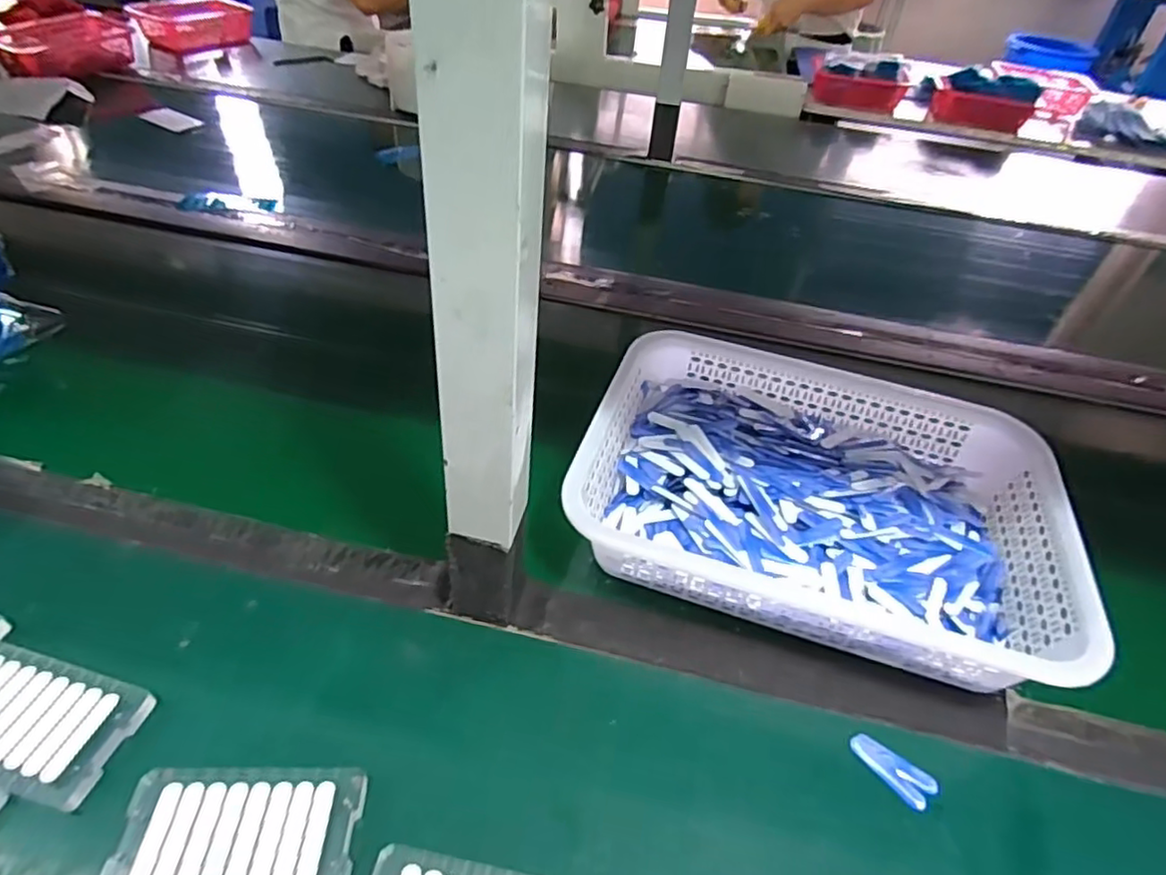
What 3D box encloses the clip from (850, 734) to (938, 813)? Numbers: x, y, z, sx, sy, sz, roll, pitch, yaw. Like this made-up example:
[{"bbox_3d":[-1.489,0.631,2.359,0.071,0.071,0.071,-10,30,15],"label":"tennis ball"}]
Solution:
[{"bbox_3d":[0.196,0.209,0.415,0.052,0.004,0.025,36,50,27],"label":"clip"}]

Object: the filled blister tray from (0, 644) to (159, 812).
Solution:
[{"bbox_3d":[-0.331,0.167,0.388,0.120,0.013,0.069,14,44,7],"label":"filled blister tray"}]

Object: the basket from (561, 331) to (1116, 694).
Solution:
[{"bbox_3d":[0.184,0.047,0.528,0.350,0.080,0.257,17,44,10],"label":"basket"}]

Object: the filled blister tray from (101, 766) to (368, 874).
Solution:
[{"bbox_3d":[-0.186,0.217,0.355,0.121,0.014,0.070,2,43,-5],"label":"filled blister tray"}]

